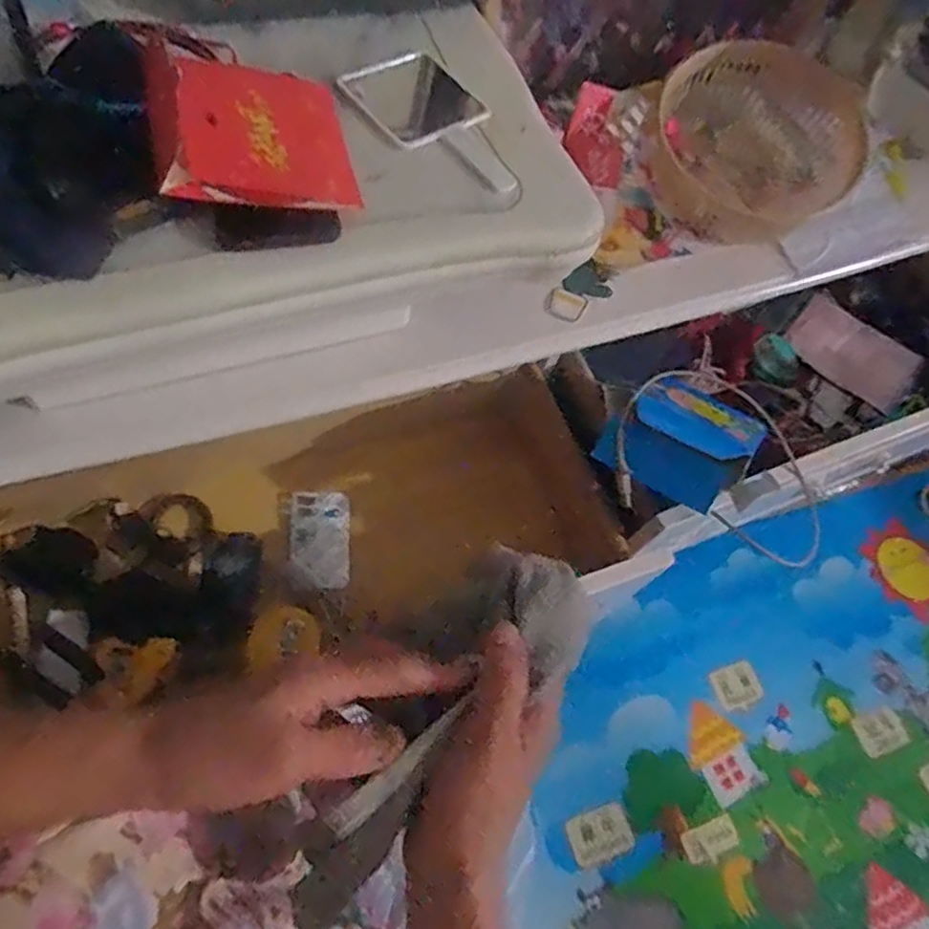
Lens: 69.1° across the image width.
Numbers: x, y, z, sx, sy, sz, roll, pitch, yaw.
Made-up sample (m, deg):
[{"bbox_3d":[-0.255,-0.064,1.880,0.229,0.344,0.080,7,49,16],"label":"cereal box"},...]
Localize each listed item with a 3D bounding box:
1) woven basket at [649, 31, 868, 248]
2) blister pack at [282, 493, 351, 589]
[{"bbox_3d":[0.276,-0.325,0.675,0.178,0.096,0.193,4,61,-7],"label":"woven basket"},{"bbox_3d":[-0.143,0.073,0.657,0.061,0.004,0.093,0,78,-9],"label":"blister pack"}]

